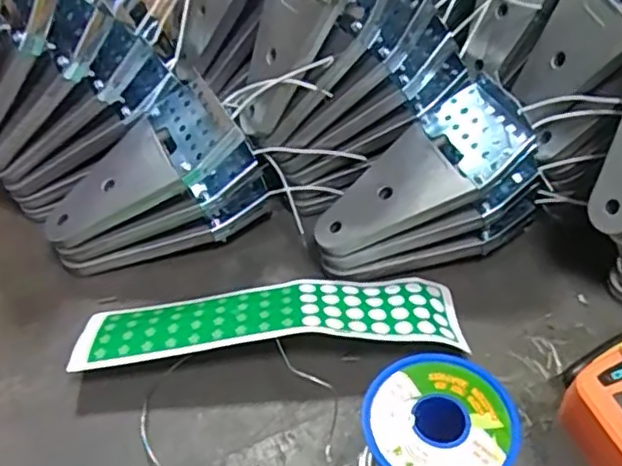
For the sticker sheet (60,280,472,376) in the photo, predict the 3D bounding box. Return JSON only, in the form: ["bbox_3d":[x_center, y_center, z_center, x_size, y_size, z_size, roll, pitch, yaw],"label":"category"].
[{"bbox_3d":[-0.023,0.050,0.384,0.214,0.019,0.064,-3,25,1],"label":"sticker sheet"}]

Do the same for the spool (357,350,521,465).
[{"bbox_3d":[0.057,0.100,0.303,0.065,0.058,0.068,-2,45,2],"label":"spool"}]

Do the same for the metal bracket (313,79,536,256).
[{"bbox_3d":[0.065,-0.033,0.400,0.137,0.015,0.066,-35,48,6],"label":"metal bracket"}]

